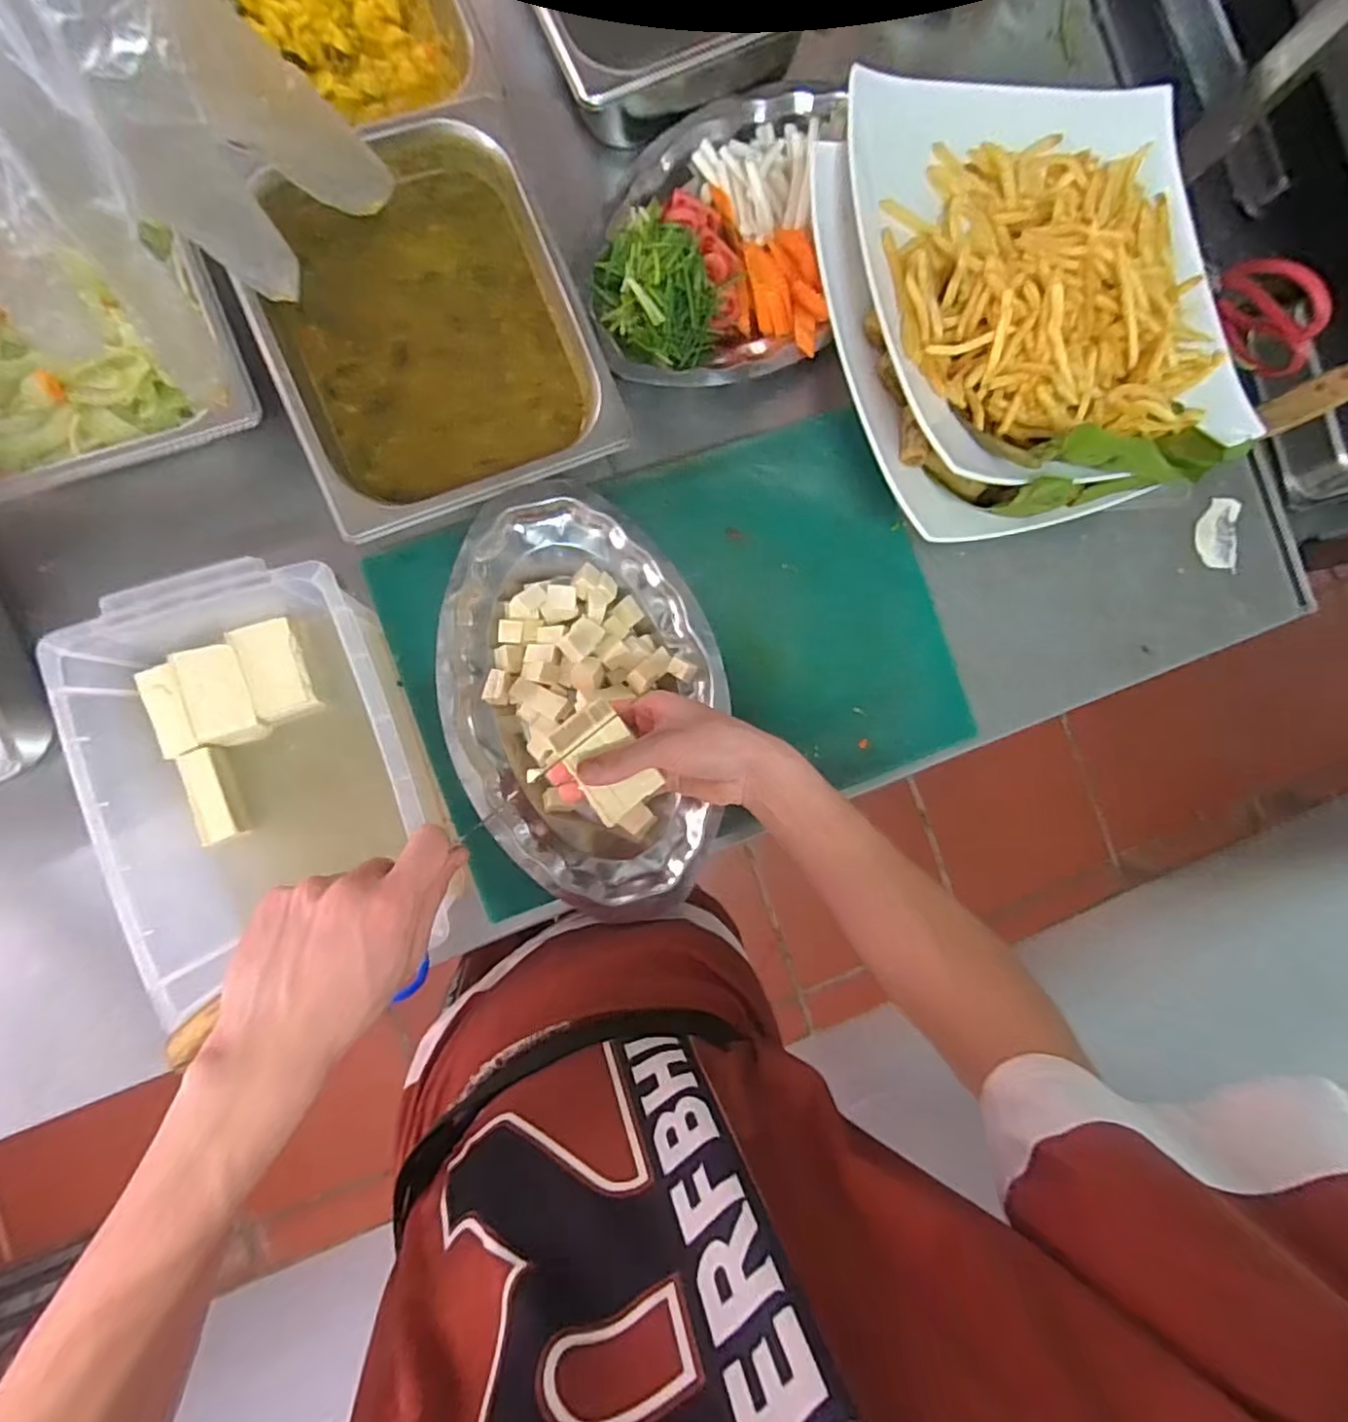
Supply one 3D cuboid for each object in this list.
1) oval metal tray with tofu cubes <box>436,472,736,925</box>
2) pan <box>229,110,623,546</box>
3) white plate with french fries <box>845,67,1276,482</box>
[{"bbox_3d":[-0.078,-0.009,0.590,0.236,0.055,0.374,-21,92,-7],"label":"oval metal tray with tofu cubes"},{"bbox_3d":[-0.224,-0.346,0.593,0.267,0.064,0.342,-22,92,-7],"label":"pan"},{"bbox_3d":[0.338,-0.386,0.579,0.395,0.070,0.395,2,80,-12],"label":"white plate with french fries"}]

